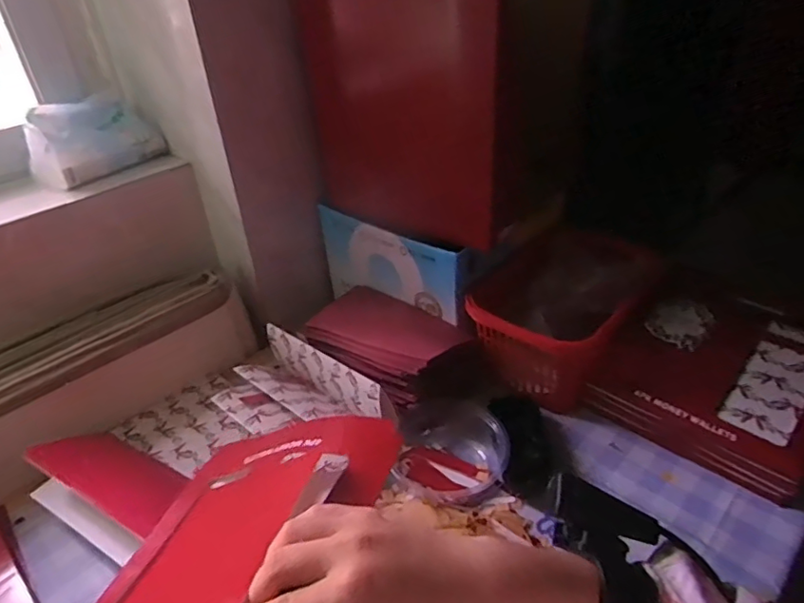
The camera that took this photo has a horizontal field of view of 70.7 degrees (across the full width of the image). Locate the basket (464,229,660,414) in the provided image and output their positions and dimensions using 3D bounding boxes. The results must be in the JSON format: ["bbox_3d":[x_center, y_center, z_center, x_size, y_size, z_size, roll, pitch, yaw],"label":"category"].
[{"bbox_3d":[0.166,0.016,0.631,0.155,0.117,0.155,17,40,29],"label":"basket"}]

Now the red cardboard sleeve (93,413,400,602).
[{"bbox_3d":[-0.120,0.166,0.375,0.200,0.021,0.219,-17,24,32],"label":"red cardboard sleeve"}]

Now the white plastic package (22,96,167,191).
[{"bbox_3d":[-0.365,-0.193,0.662,0.081,0.074,0.141,21,42,33],"label":"white plastic package"}]

